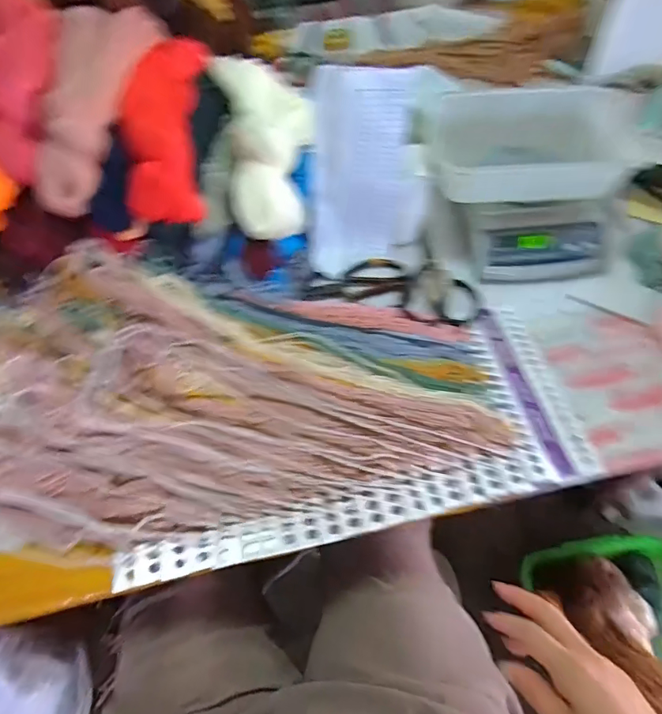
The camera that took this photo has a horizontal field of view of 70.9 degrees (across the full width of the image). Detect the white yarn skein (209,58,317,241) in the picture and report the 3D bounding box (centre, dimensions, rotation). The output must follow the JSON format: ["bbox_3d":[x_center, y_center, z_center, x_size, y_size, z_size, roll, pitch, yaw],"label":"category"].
[{"bbox_3d":[-0.086,-0.292,0.612,0.127,0.081,0.278,-6,79,-1],"label":"white yarn skein"}]

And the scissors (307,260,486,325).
[{"bbox_3d":[0.091,-0.096,0.649,0.225,0.022,0.113,14,59,12],"label":"scissors"}]

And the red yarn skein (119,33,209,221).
[{"bbox_3d":[-0.206,-0.313,0.583,0.082,0.088,0.314,-4,71,1],"label":"red yarn skein"}]

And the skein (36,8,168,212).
[{"bbox_3d":[-0.286,-0.333,0.580,0.091,0.089,0.347,-1,57,2],"label":"skein"}]

